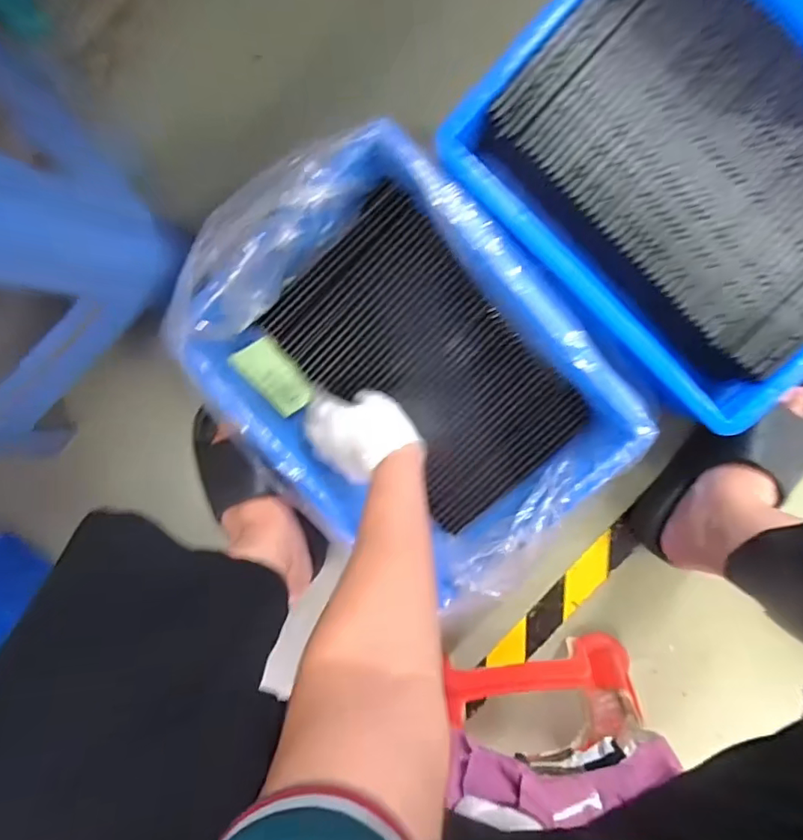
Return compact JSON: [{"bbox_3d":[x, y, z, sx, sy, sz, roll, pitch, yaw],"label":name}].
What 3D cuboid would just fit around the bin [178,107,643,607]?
[{"bbox_3d":[-0.004,-0.051,0.548,0.314,0.120,0.423,-41,94,7],"label":"bin"}]

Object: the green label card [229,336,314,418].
[{"bbox_3d":[-0.144,-0.049,0.584,0.090,0.004,0.058,48,58,-3],"label":"green label card"}]

